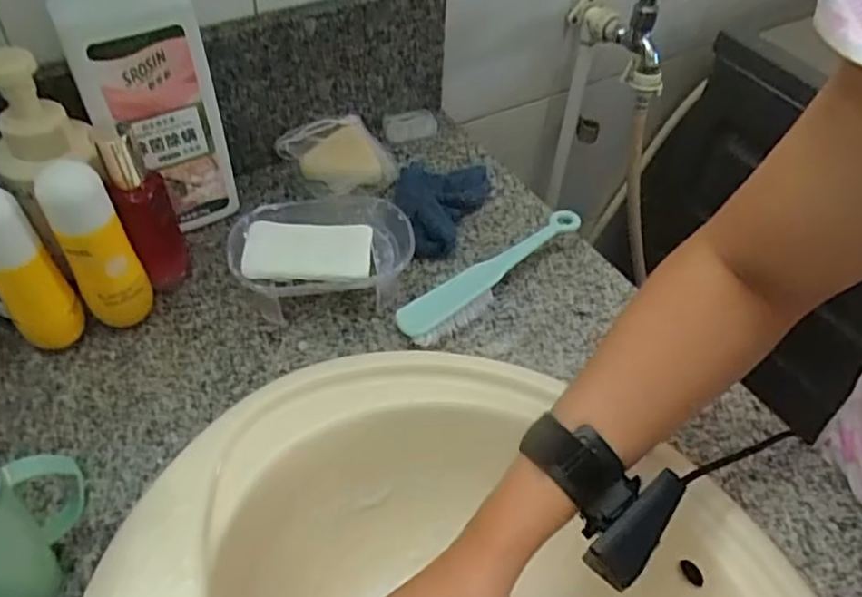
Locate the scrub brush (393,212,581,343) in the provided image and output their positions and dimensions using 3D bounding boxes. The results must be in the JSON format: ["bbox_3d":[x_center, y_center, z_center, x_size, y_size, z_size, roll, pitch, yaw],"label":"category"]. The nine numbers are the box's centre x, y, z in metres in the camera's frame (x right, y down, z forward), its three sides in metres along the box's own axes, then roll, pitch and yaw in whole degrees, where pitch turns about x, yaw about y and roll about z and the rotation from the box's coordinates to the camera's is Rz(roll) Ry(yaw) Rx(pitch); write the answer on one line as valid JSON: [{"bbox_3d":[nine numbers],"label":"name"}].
[{"bbox_3d":[0.054,-0.025,0.594,0.045,0.034,0.201,37,53,28],"label":"scrub brush"}]

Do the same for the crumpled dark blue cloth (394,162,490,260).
[{"bbox_3d":[0.009,-0.096,0.649,0.091,0.033,0.135,7,49,2],"label":"crumpled dark blue cloth"}]

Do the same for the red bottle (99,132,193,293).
[{"bbox_3d":[-0.236,-0.073,0.547,0.044,0.149,0.053,-17,49,-20],"label":"red bottle"}]

